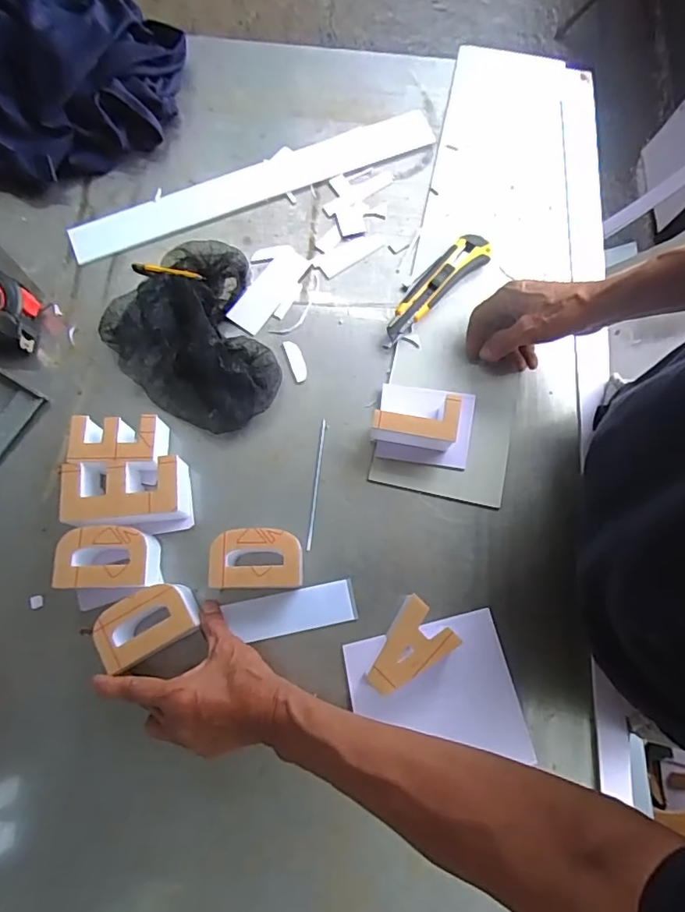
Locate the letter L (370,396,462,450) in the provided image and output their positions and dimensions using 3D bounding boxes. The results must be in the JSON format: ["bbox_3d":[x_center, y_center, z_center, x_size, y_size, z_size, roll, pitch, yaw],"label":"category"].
[{"bbox_3d":[0.072,-0.035,0.534,0.085,0.050,0.045,5,75,1],"label":"letter L"}]

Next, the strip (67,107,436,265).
[{"bbox_3d":[-0.103,-0.338,0.637,0.456,0.009,0.048,-24,76,-7],"label":"strip"}]

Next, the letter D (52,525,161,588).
[{"bbox_3d":[-0.221,0.097,0.500,0.083,0.050,0.053,-1,75,-1],"label":"letter D"}]

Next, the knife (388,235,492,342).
[{"bbox_3d":[0.103,-0.191,0.594,0.156,0.023,0.038,-42,79,-10],"label":"knife"}]

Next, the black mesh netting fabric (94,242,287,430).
[{"bbox_3d":[-0.168,-0.131,0.566,0.165,0.037,0.229,-17,76,-5],"label":"black mesh netting fabric"}]

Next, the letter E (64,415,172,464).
[{"bbox_3d":[-0.220,-0.013,0.529,0.091,0.048,0.050,-2,75,-1],"label":"letter E"}]

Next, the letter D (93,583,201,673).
[{"bbox_3d":[-0.176,0.154,0.482,0.089,0.038,0.051,-27,77,-7],"label":"letter D"}]

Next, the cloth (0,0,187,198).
[{"bbox_3d":[-0.333,-0.446,0.616,0.239,0.103,0.251,8,75,2],"label":"cloth"}]

